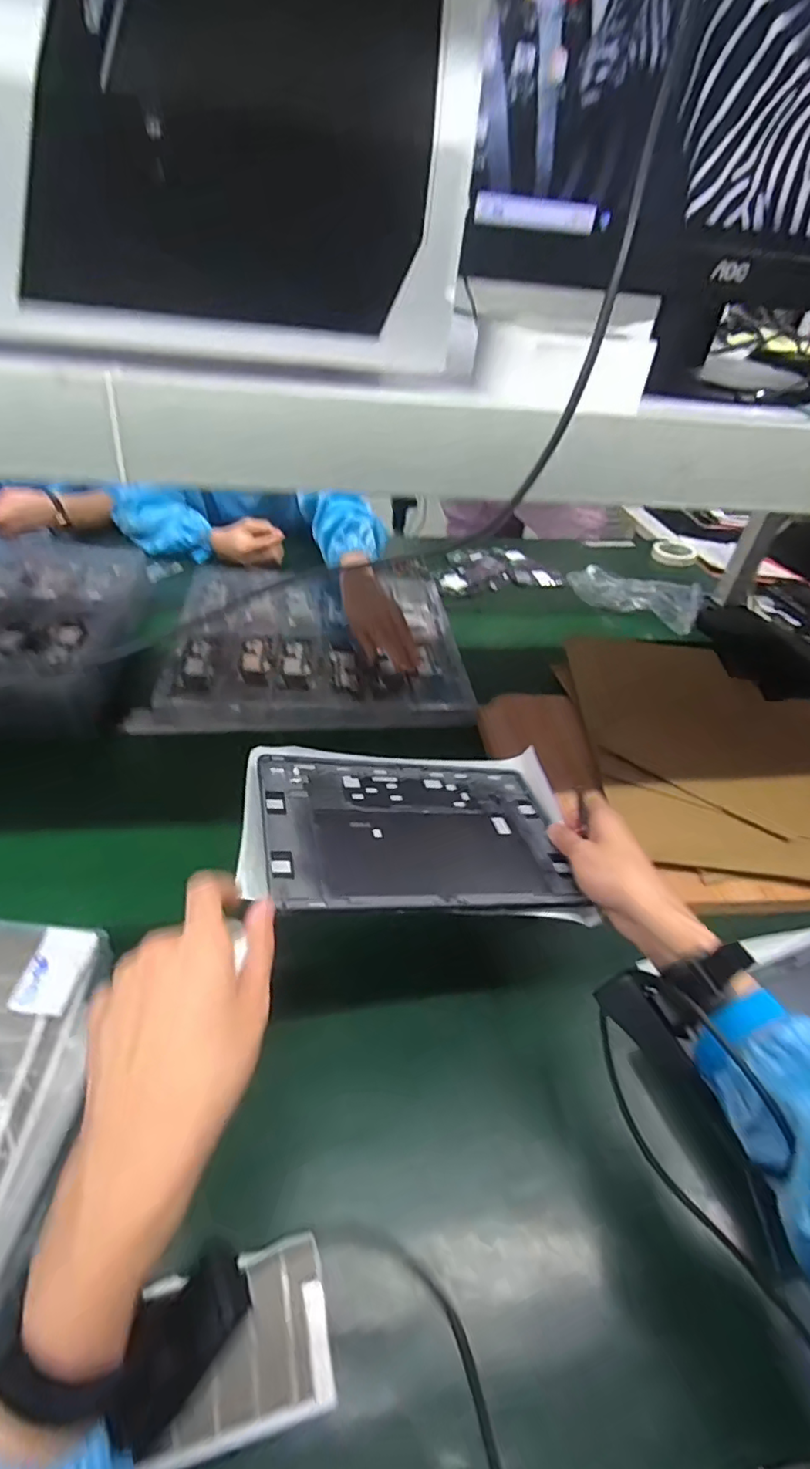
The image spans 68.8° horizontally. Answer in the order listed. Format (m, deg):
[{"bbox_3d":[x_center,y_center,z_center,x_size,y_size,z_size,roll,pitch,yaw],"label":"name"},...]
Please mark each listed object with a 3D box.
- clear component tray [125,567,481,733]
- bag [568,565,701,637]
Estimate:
[{"bbox_3d":[-0.151,-0.162,0.971,0.464,0.038,0.477,0,40,-9],"label":"clear component tray"},{"bbox_3d":[0.462,-0.285,1.202,0.259,0.037,0.151,20,41,16],"label":"bag"}]

